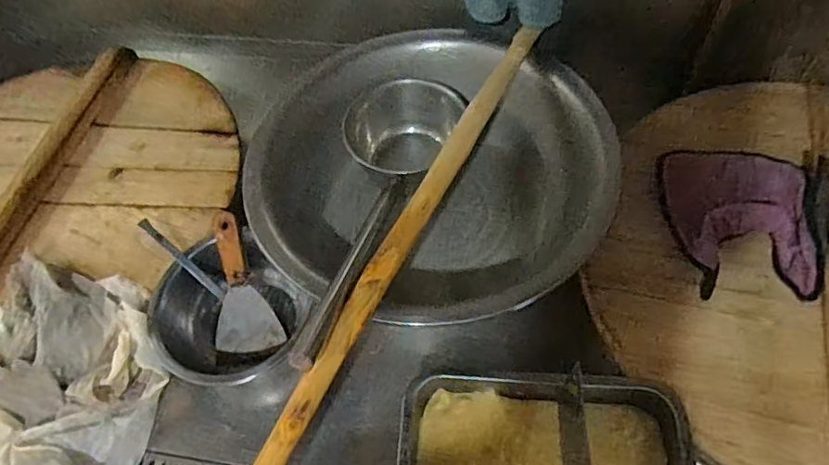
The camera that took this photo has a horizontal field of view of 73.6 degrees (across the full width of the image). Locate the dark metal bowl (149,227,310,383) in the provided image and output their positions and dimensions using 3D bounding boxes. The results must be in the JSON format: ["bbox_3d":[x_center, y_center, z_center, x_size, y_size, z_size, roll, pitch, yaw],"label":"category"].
[{"bbox_3d":[-0.235,0.095,0.714,0.179,0.083,0.170,-2,57,3],"label":"dark metal bowl"}]

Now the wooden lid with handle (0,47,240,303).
[{"bbox_3d":[-0.541,-0.092,0.810,0.525,0.056,0.483,-2,57,3],"label":"wooden lid with handle"}]

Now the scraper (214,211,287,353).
[{"bbox_3d":[-0.227,0.064,0.716,0.080,0.018,0.178,-11,91,-3],"label":"scraper"}]

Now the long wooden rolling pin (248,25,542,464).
[{"bbox_3d":[-0.024,0.027,0.596,0.027,0.027,0.774,21,61,17],"label":"long wooden rolling pin"}]

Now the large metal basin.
[{"bbox_3d":[0.017,-0.072,0.761,0.438,0.159,0.450,-2,57,3],"label":"large metal basin"}]

